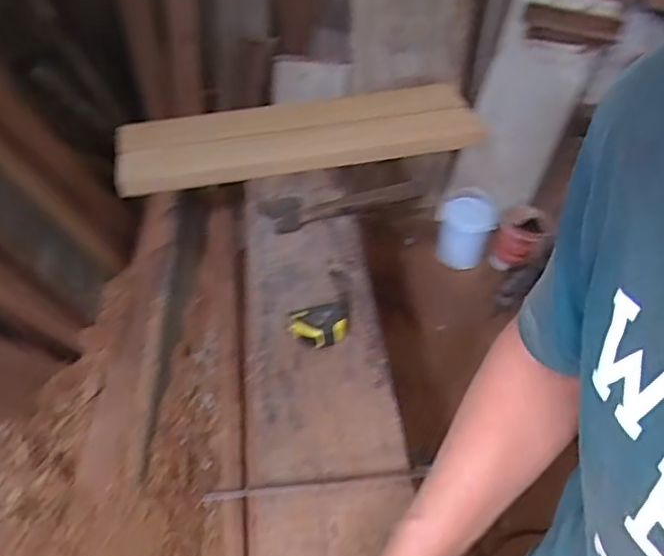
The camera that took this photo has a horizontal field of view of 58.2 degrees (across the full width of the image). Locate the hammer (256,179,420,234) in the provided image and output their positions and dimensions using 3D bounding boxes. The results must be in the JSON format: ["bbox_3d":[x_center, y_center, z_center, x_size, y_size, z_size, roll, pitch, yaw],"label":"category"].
[{"bbox_3d":[0.016,-0.165,1.194,0.335,0.030,0.114,-17,47,-20],"label":"hammer"}]

